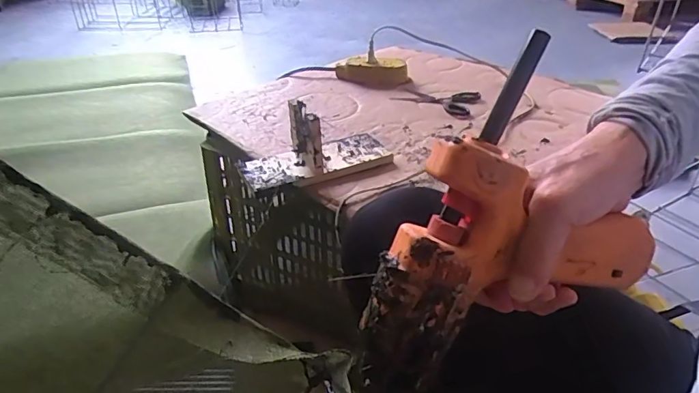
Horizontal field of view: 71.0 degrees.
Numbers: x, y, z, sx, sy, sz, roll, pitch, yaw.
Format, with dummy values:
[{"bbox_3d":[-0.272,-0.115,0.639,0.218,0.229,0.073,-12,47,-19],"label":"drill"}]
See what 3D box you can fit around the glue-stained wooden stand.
[{"bbox_3d":[-0.045,-0.076,0.653,0.205,0.080,0.087,-11,35,-17],"label":"glue-stained wooden stand"}]

